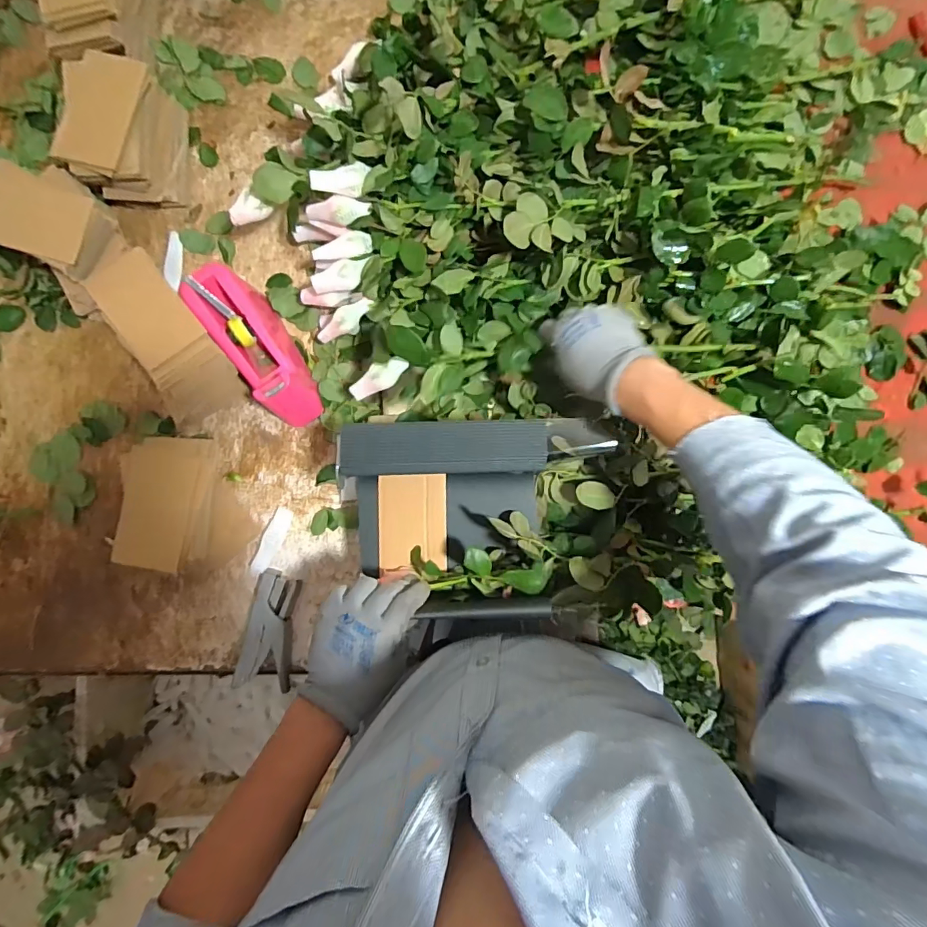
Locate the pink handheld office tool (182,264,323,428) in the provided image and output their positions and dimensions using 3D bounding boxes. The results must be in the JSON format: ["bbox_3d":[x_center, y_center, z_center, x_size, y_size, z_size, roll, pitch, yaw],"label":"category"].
[{"bbox_3d":[-0.261,-0.147,0.607,0.070,0.097,0.198,-33,87,-3],"label":"pink handheld office tool"}]

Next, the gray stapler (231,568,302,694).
[{"bbox_3d":[-0.253,0.215,0.615,0.068,0.022,0.143,6,86,0],"label":"gray stapler"}]

